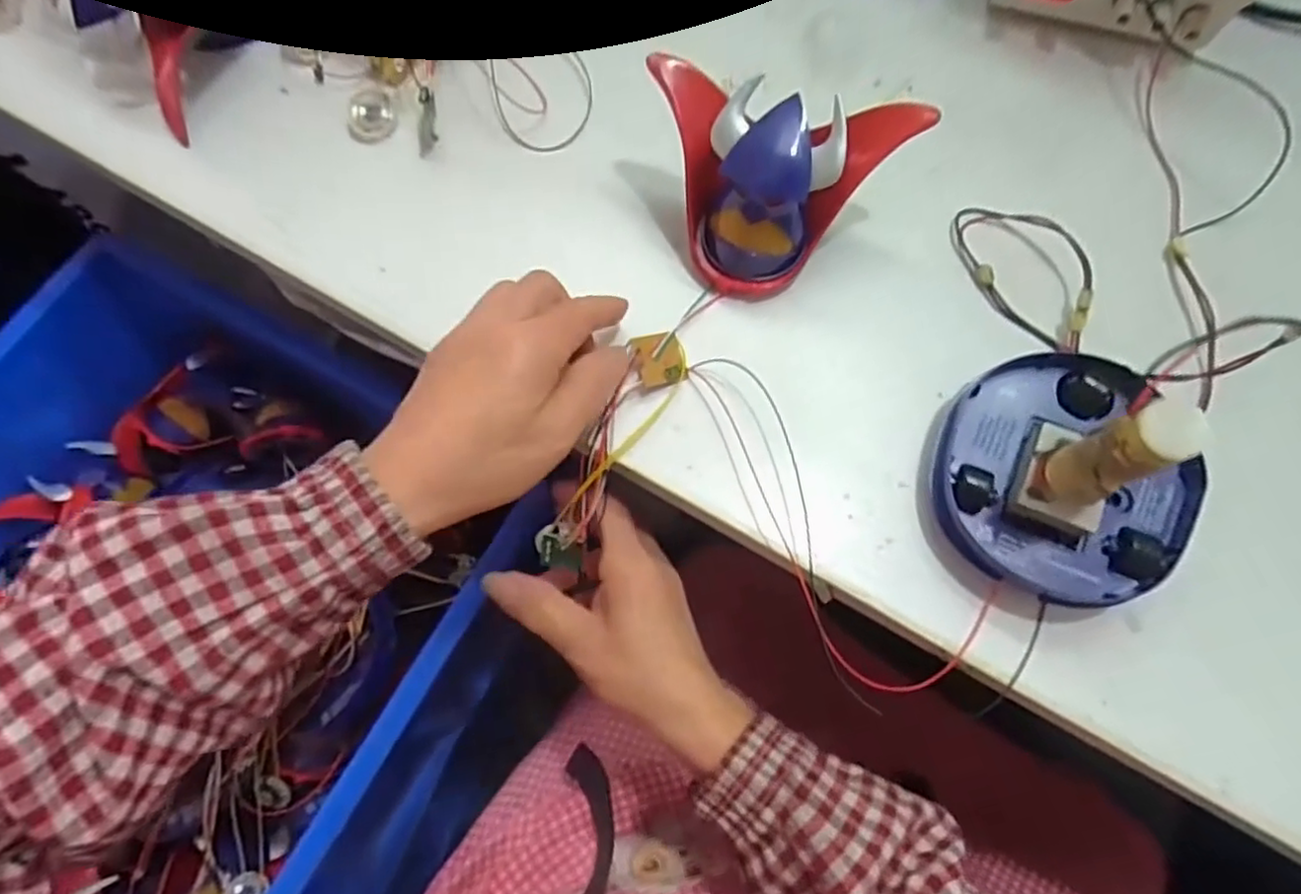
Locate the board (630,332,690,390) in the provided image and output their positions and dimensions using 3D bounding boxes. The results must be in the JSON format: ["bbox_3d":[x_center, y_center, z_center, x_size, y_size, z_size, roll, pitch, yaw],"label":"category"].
[{"bbox_3d":[0.005,-0.043,0.334,0.025,0.004,0.026,-12,79,-20],"label":"board"}]

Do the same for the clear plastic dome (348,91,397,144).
[{"bbox_3d":[-0.156,-0.185,0.382,0.026,0.009,0.028,0,74,0],"label":"clear plastic dome"}]

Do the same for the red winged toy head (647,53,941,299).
[{"bbox_3d":[0.059,-0.124,0.334,0.122,0.072,0.080,11,74,3],"label":"red winged toy head"}]

